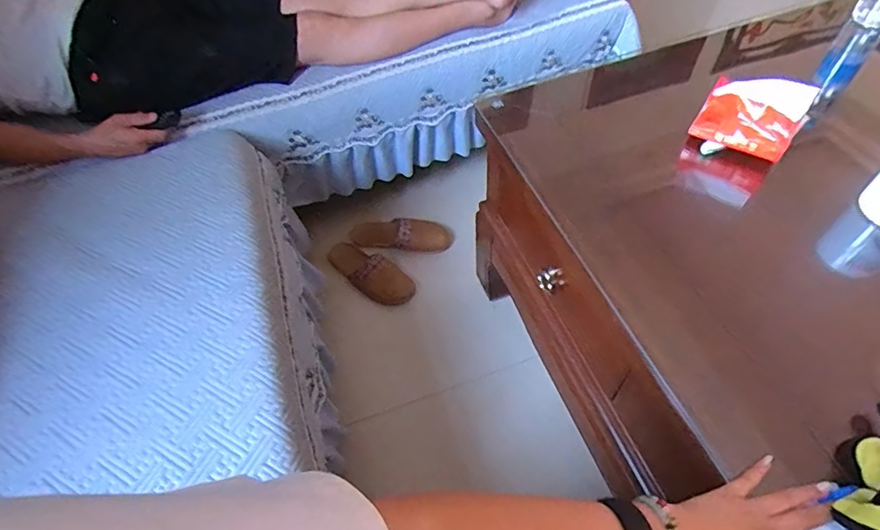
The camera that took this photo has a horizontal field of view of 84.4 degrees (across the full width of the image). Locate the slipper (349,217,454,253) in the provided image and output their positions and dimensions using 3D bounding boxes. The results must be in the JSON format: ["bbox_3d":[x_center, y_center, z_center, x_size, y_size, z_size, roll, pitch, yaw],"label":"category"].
[{"bbox_3d":[-0.113,-0.086,1.319,0.284,0.069,0.097,8,56,9],"label":"slipper"}]

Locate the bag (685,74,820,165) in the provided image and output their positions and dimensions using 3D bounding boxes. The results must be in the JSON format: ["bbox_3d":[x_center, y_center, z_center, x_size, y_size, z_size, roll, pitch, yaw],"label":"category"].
[{"bbox_3d":[0.422,-0.204,0.658,0.117,0.082,0.056,27,61,21],"label":"bag"}]

